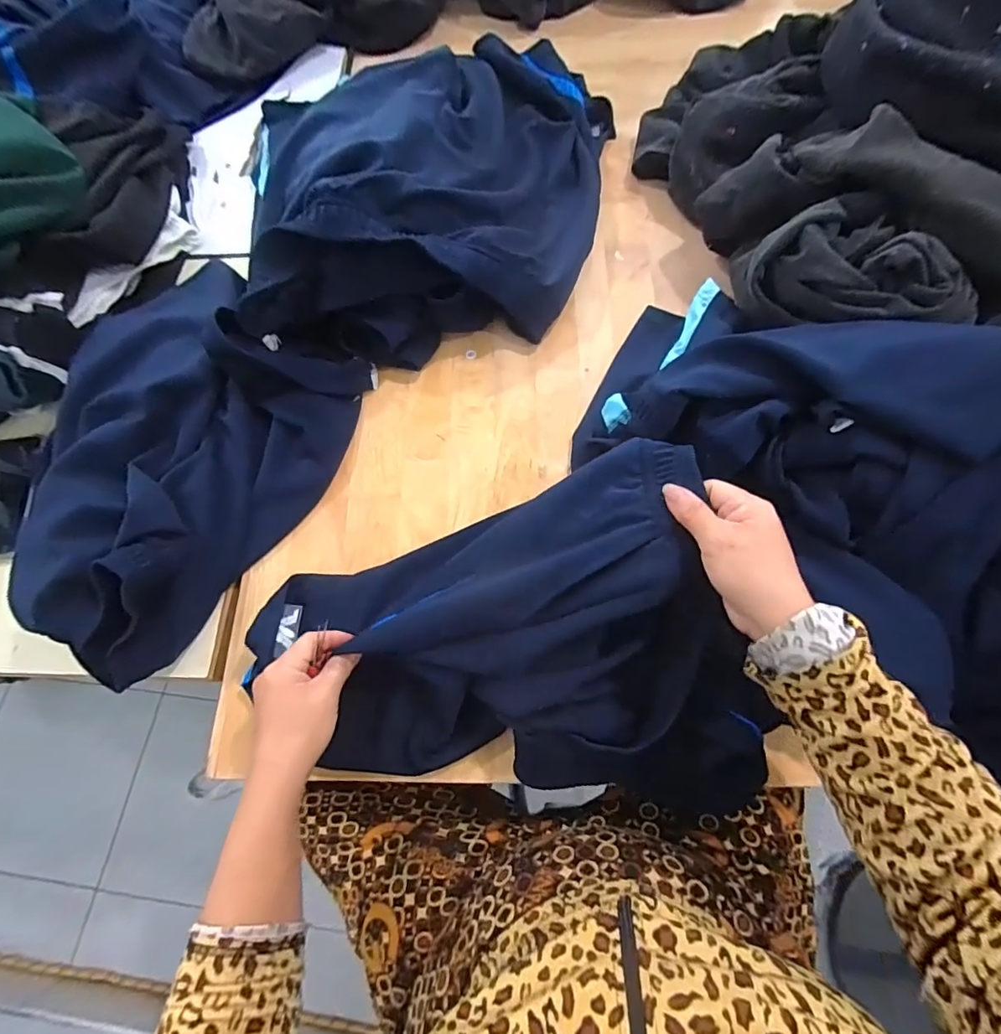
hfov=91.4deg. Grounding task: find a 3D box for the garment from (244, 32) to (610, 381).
[{"bbox_3d":[-0.057,-0.396,0.570,0.329,0.149,0.489,11,71,7],"label":"garment"}]

